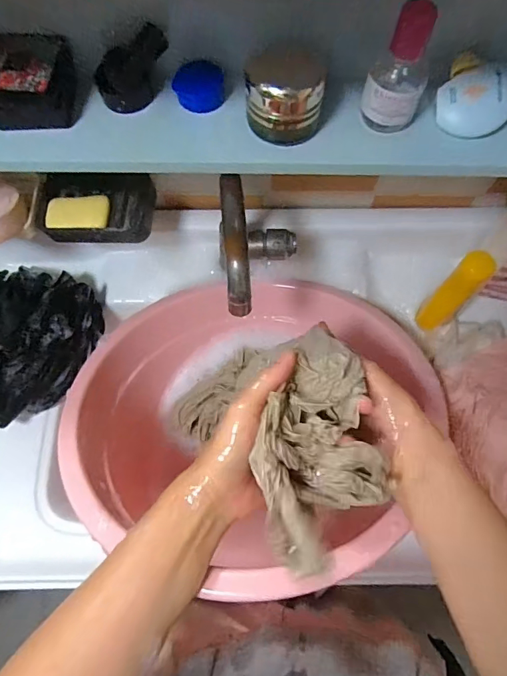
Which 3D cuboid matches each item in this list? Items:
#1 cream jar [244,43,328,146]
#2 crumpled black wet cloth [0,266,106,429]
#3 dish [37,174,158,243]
[{"bbox_3d":[0.029,-0.218,0.377,0.064,0.059,0.064,10,70,3],"label":"cream jar"},{"bbox_3d":[-0.299,-0.010,0.581,0.183,0.083,0.173,-35,74,-12],"label":"crumpled black wet cloth"},{"bbox_3d":[-0.197,-0.169,0.545,0.139,0.031,0.096,1,70,0],"label":"dish"}]

